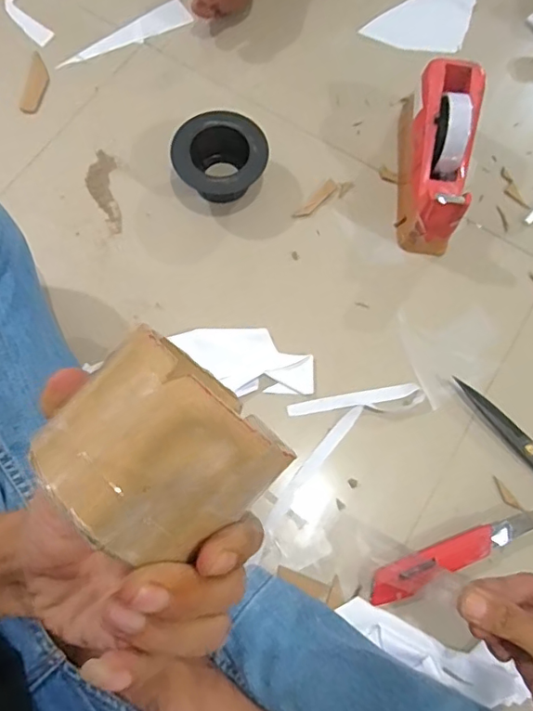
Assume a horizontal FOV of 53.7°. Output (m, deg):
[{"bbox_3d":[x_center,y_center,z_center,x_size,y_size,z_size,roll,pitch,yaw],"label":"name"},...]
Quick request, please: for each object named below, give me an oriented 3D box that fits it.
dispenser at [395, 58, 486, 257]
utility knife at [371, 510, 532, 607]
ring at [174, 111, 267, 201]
[{"bbox_3d":[0.195,-0.235,0.604,0.072,0.106,0.207,10,72,1],"label":"dispenser"},{"bbox_3d":[0.186,0.192,0.508,0.182,0.023,0.032,-20,74,-8],"label":"utility knife"},{"bbox_3d":[-0.052,-0.227,0.616,0.100,0.059,0.101,0,73,-1],"label":"ring"}]

